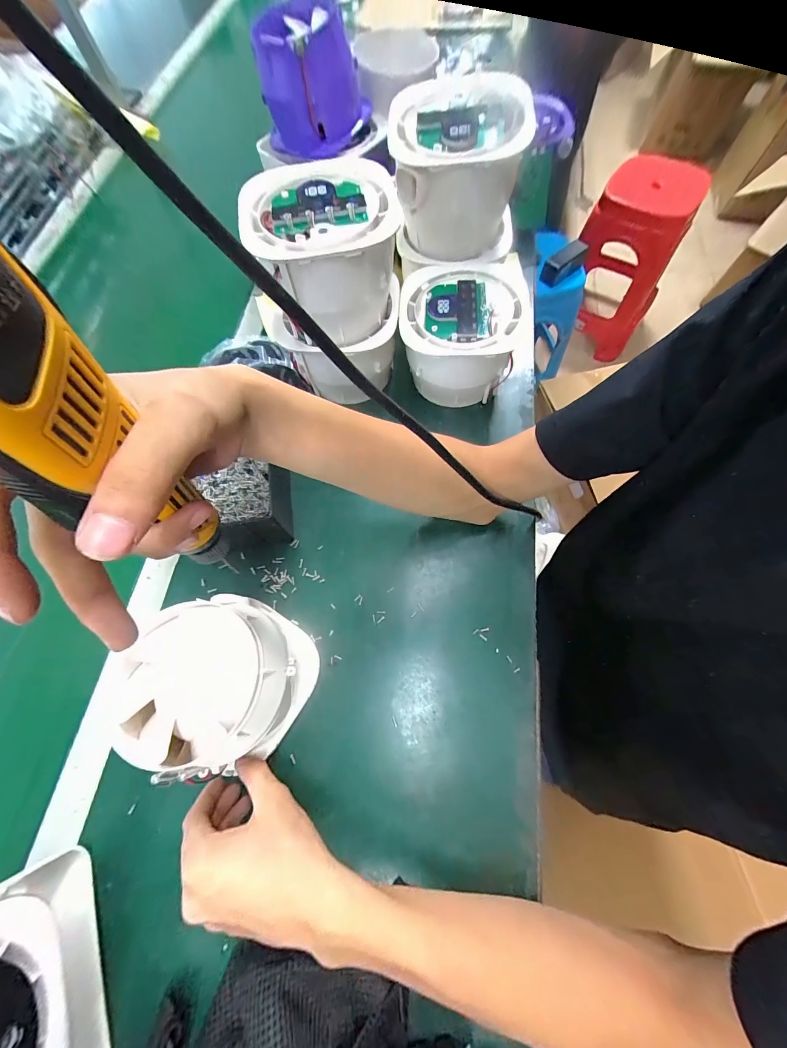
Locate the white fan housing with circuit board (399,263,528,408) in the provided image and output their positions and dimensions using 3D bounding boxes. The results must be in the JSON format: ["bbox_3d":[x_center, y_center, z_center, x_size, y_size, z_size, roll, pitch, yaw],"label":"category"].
[{"bbox_3d":[0.077,-0.215,0.417,0.133,0.097,0.152,1,69,3],"label":"white fan housing with circuit board"}]

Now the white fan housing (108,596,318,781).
[{"bbox_3d":[-0.146,0.131,0.300,0.125,0.098,0.118,-1,69,2],"label":"white fan housing"}]

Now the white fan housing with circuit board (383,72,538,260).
[{"bbox_3d":[0.069,-0.384,0.380,0.135,0.108,0.148,-5,69,0],"label":"white fan housing with circuit board"}]

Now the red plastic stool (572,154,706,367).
[{"bbox_3d":[0.836,-0.947,1.266,0.322,0.473,0.322,31,74,13],"label":"red plastic stool"}]

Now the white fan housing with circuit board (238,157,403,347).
[{"bbox_3d":[-0.063,-0.260,0.340,0.136,0.100,0.138,-3,69,1],"label":"white fan housing with circuit board"}]

